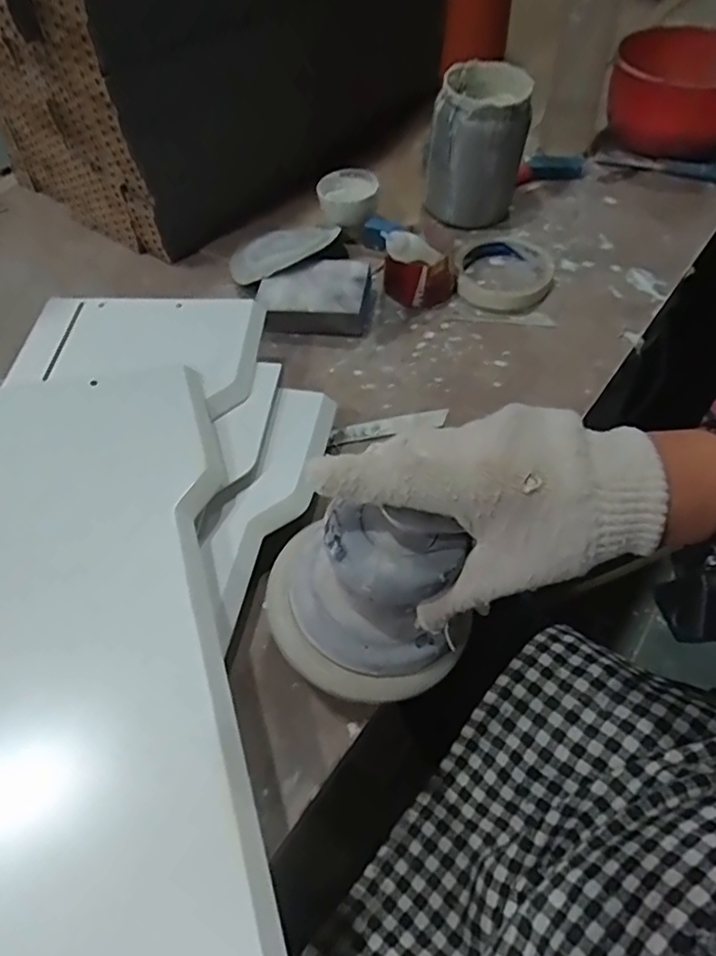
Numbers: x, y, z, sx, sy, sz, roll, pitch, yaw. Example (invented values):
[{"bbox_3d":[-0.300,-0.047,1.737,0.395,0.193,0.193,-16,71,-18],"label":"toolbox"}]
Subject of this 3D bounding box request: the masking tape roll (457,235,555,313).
[{"bbox_3d":[0.140,-0.199,0.584,0.092,0.021,0.102,22,58,18],"label":"masking tape roll"}]

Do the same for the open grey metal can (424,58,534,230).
[{"bbox_3d":[0.120,-0.329,0.605,0.090,0.123,0.081,8,54,8],"label":"open grey metal can"}]

